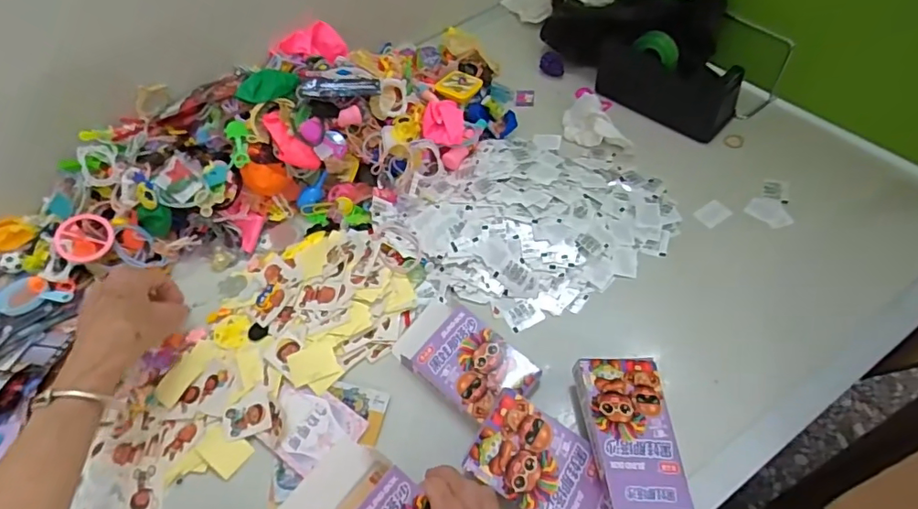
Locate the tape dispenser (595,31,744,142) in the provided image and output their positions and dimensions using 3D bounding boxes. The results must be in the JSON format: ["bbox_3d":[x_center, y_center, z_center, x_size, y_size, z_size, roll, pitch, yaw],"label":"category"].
[{"bbox_3d":[0.223,-0.189,0.572,0.152,0.070,0.049,31,64,25],"label":"tape dispenser"}]

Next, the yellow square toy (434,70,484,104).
[{"bbox_3d":[0.000,-0.197,0.618,0.043,0.014,0.043,26,62,23],"label":"yellow square toy"}]

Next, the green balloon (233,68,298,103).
[{"bbox_3d":[-0.202,-0.176,0.551,0.064,0.010,0.029,-35,109,-20],"label":"green balloon"}]

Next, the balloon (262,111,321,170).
[{"bbox_3d":[-0.175,-0.112,0.535,0.030,0.013,0.071,-44,101,-21],"label":"balloon"}]

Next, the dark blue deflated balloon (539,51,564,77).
[{"bbox_3d":[0.117,-0.239,0.661,0.030,0.020,0.022,8,57,12],"label":"dark blue deflated balloon"}]

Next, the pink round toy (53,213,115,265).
[{"bbox_3d":[-0.370,-0.016,0.520,0.048,0.012,0.050,6,75,-21],"label":"pink round toy"}]

